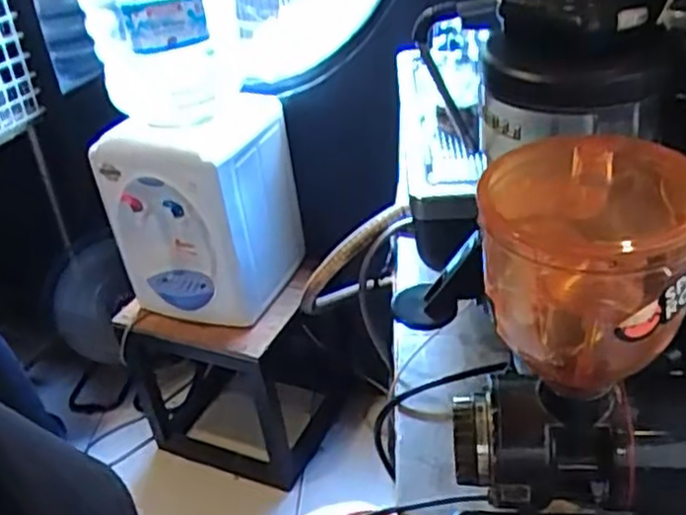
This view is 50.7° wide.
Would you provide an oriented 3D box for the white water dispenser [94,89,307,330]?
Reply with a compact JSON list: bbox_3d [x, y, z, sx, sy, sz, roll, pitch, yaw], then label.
[{"bbox_3d":[-0.294,-0.118,1.624,0.345,0.432,0.304,7,37,20],"label":"white water dispenser"}]

